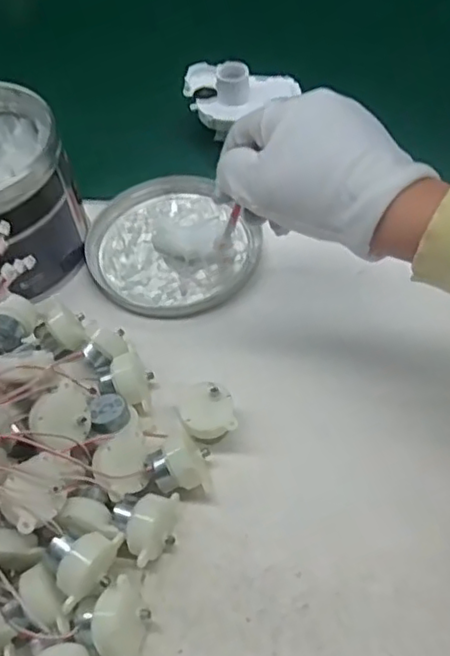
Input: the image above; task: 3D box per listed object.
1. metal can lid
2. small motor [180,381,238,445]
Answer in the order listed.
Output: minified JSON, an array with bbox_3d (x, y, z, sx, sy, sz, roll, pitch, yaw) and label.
[{"bbox_3d":[-0.042,-0.069,0.477,0.121,0.016,0.139,-30,58,-16],"label":"metal can lid"},{"bbox_3d":[-0.010,0.051,0.373,0.030,0.027,0.034,-14,54,-5],"label":"small motor"}]

